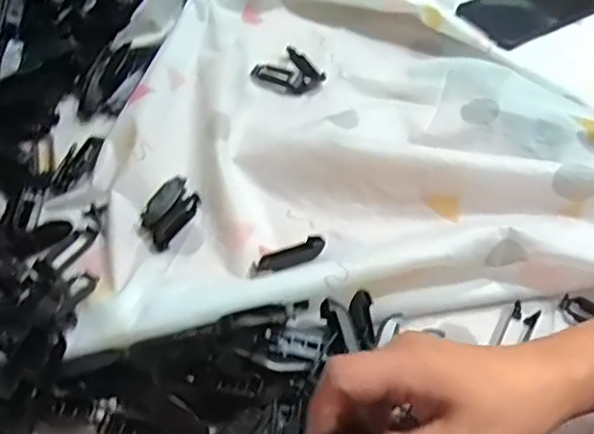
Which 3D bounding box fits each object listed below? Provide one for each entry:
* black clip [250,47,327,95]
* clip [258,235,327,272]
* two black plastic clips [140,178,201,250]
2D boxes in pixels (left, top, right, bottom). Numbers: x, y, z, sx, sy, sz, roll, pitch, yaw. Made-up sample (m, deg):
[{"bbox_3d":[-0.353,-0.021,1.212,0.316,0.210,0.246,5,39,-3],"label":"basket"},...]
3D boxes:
[{"bbox_3d":[-0.009,-0.138,0.563,0.056,0.009,0.054,-32,62,-19],"label":"black clip"},{"bbox_3d":[-0.003,0.030,0.446,0.051,0.015,0.021,-20,58,-13],"label":"clip"},{"bbox_3d":[-0.104,-0.004,0.467,0.034,0.016,0.060,25,60,16],"label":"two black plastic clips"}]

